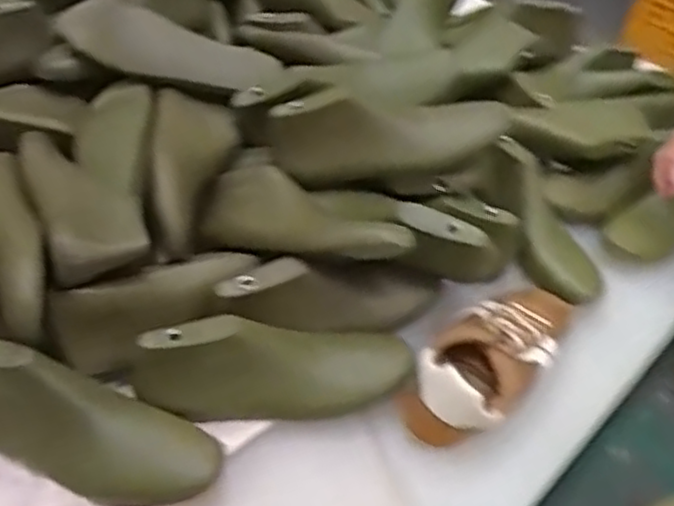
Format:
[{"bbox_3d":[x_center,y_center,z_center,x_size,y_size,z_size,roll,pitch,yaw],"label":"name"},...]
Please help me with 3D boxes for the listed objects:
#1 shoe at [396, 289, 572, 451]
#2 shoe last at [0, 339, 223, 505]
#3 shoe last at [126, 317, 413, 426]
[{"bbox_3d":[0.165,0.103,0.756,0.098,0.066,0.241,35,50,25],"label":"shoe"},{"bbox_3d":[-0.230,0.143,0.639,0.259,0.106,0.091,16,45,9],"label":"shoe last"},{"bbox_3d":[-0.053,0.111,0.701,0.263,0.087,0.074,-6,46,-13],"label":"shoe last"}]

